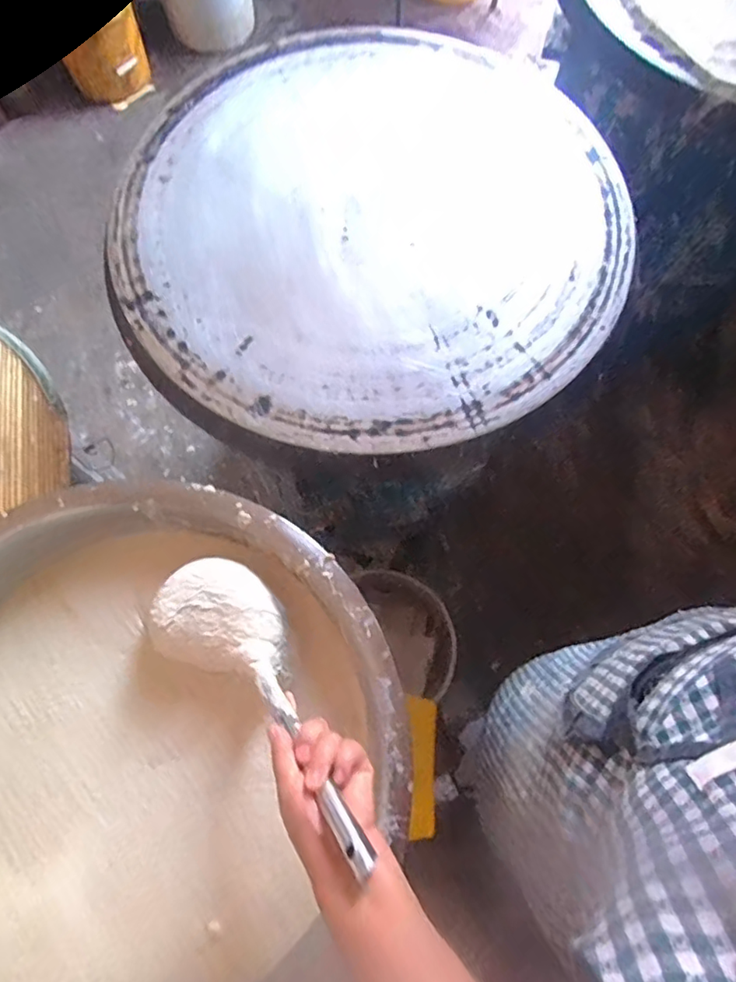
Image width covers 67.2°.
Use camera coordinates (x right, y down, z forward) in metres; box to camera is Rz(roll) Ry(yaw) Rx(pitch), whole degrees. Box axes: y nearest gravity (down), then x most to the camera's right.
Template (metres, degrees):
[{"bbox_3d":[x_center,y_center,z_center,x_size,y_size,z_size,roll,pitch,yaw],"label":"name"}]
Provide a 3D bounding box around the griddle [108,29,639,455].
[{"bbox_3d":[0.008,-0.333,0.673,0.597,0.039,0.587,0,73,0],"label":"griddle"}]

